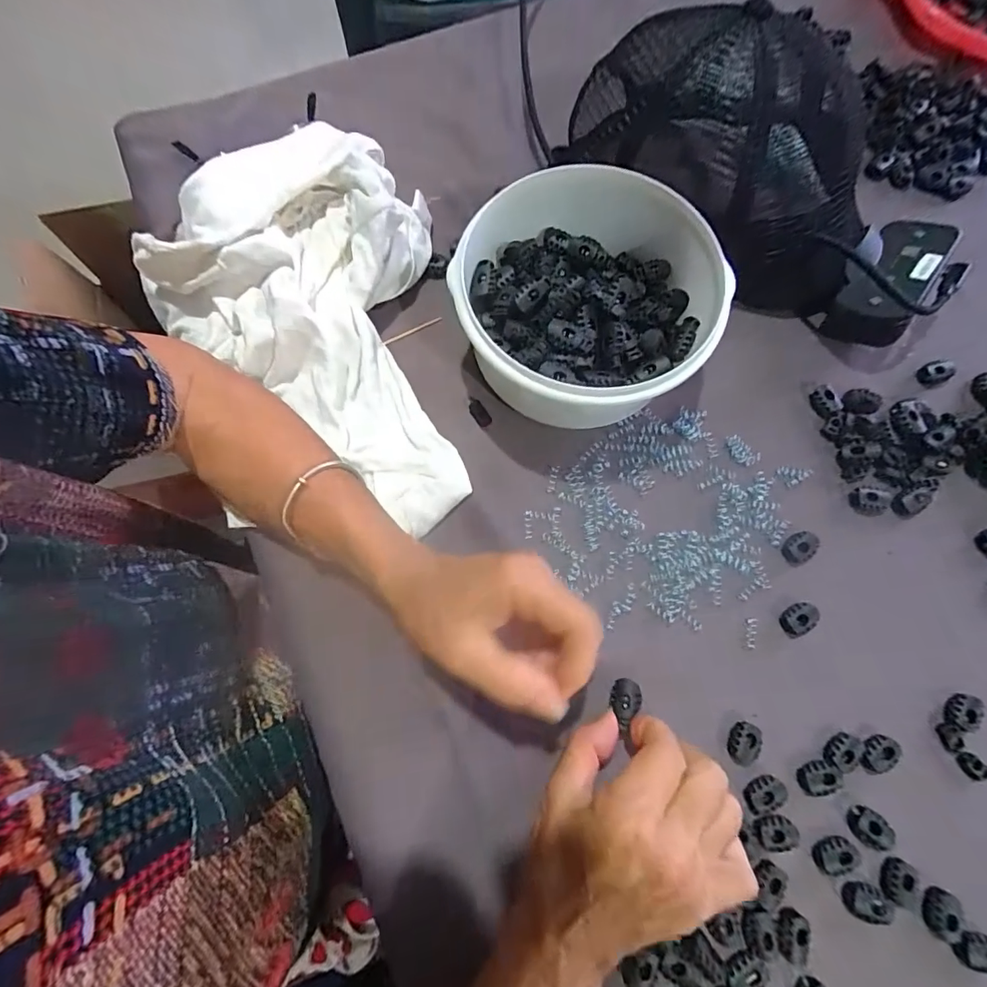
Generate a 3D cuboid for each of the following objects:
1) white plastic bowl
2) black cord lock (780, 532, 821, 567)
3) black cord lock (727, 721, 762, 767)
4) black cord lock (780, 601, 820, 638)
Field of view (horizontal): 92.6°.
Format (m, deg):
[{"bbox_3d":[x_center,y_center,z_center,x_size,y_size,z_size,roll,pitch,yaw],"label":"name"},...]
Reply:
[{"bbox_3d":[0.058,-0.124,0.315,0.157,0.076,0.162,0,75,-1],"label":"white plastic bowl"},{"bbox_3d":[0.203,0.036,0.310,0.025,0.009,0.018,-33,78,-10],"label":"black cord lock"},{"bbox_3d":[0.148,0.148,0.278,0.019,0.004,0.024,18,75,4],"label":"black cord lock"},{"bbox_3d":[0.196,0.079,0.299,0.026,0.008,0.017,-32,78,-9],"label":"black cord lock"}]

